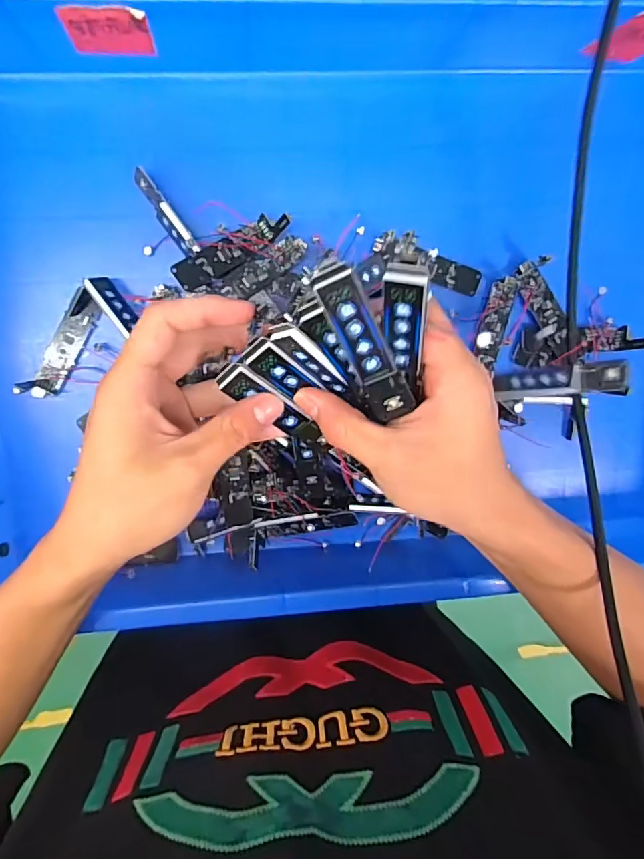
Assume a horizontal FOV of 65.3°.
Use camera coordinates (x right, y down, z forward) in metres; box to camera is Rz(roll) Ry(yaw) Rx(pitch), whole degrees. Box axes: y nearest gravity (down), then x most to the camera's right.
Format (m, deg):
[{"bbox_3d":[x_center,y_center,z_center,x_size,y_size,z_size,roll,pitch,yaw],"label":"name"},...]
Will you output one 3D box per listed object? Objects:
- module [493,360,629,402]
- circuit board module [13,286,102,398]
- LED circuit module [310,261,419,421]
[{"bbox_3d":[0.145,-0.029,0.310,0.075,0.015,0.017,-3,102,39],"label":"module"},{"bbox_3d":[-0.174,-0.056,0.336,0.018,0.029,0.077,30,95,-8],"label":"circuit board module"},{"bbox_3d":[0.020,-0.035,0.217,0.019,0.008,0.081,-31,126,0],"label":"LED circuit module"}]

